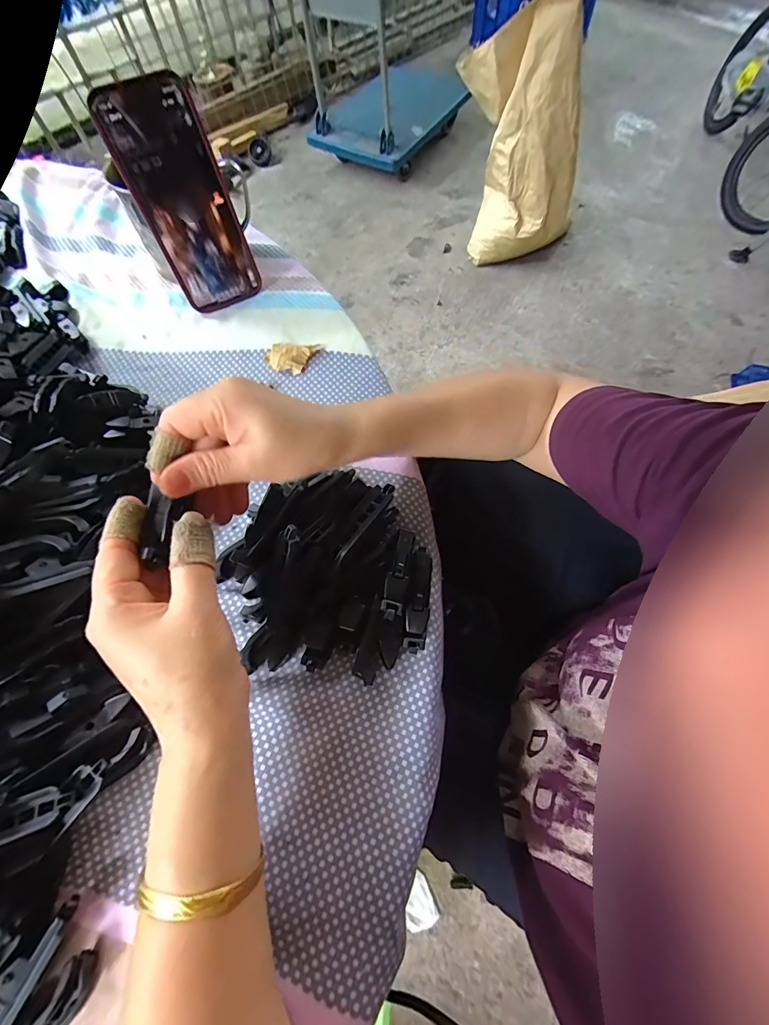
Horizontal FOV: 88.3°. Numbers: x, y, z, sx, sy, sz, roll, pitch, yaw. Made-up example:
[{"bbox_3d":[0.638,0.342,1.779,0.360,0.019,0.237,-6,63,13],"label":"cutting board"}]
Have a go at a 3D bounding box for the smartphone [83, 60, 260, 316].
[{"bbox_3d":[-0.175,-0.272,0.353,0.074,0.159,0.006,-26,44,-9],"label":"smartphone"}]

